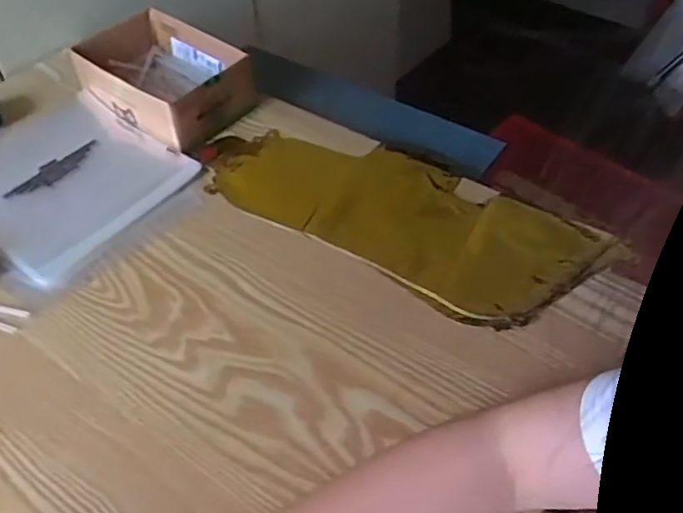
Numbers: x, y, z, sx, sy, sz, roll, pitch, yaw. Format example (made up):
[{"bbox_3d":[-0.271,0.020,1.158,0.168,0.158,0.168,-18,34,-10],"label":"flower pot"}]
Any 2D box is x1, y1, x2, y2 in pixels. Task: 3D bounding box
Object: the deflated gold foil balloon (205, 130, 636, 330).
[{"bbox_3d":[0.054,-0.053,0.653,0.405,0.009,0.171,27,54,22],"label":"deflated gold foil balloon"}]

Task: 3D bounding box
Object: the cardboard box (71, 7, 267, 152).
[{"bbox_3d":[-0.214,-0.216,0.778,0.200,0.070,0.143,35,57,28],"label":"cardboard box"}]

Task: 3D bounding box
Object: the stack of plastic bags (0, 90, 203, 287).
[{"bbox_3d":[-0.304,-0.088,0.688,0.218,0.015,0.205,29,54,23],"label":"stack of plastic bags"}]

